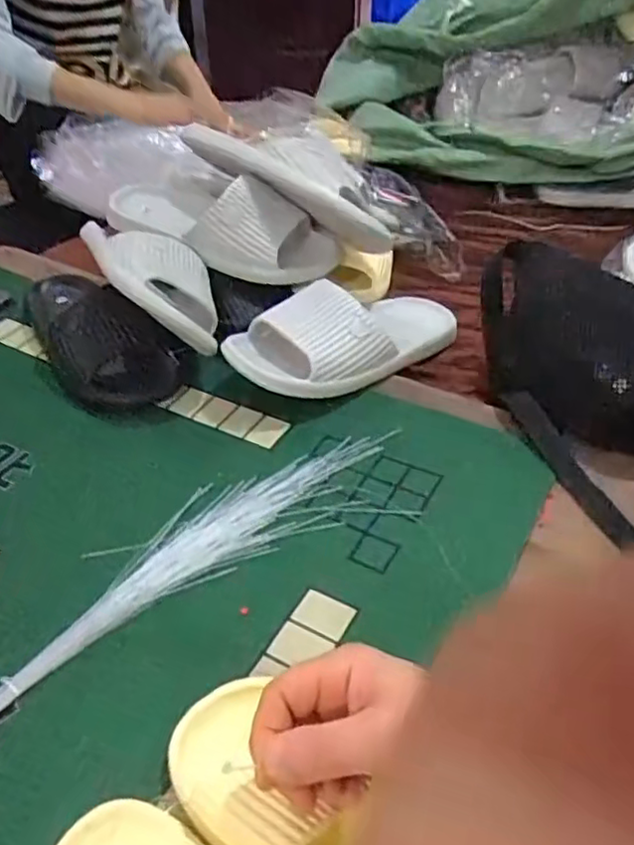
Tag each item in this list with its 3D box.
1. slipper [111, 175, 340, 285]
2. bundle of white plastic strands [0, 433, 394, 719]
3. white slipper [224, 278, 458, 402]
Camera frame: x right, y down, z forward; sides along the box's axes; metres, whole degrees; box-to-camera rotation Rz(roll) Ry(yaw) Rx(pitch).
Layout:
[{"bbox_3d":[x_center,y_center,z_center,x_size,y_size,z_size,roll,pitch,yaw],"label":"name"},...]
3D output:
[{"bbox_3d":[-0.096,-0.222,0.734,0.247,0.074,0.128,26,49,29],"label":"slipper"},{"bbox_3d":[-0.168,0.157,0.449,0.072,0.022,0.596,31,51,33],"label":"bundle of white plastic strands"},{"bbox_3d":[0.050,-0.097,0.689,0.289,0.076,0.111,-17,40,-39],"label":"white slipper"}]

